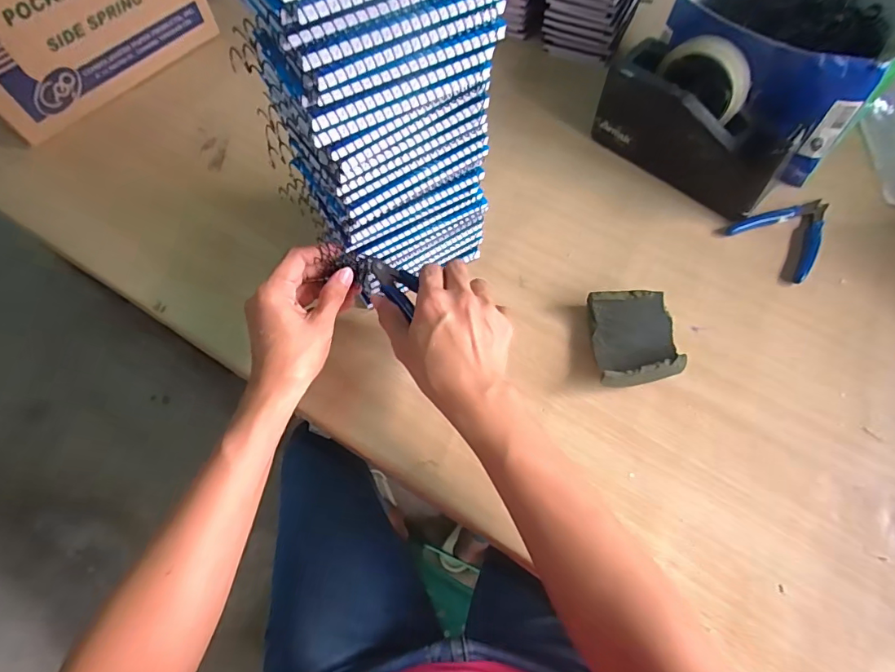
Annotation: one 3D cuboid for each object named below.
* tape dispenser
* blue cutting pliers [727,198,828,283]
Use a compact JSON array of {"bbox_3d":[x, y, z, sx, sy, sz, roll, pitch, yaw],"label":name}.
[{"bbox_3d":[0.271,-0.238,0.515,0.073,0.119,0.206,-41,68,-18],"label":"tape dispenser"},{"bbox_3d":[0.374,-0.117,0.513,0.109,0.009,0.087,-37,67,-16],"label":"blue cutting pliers"}]

